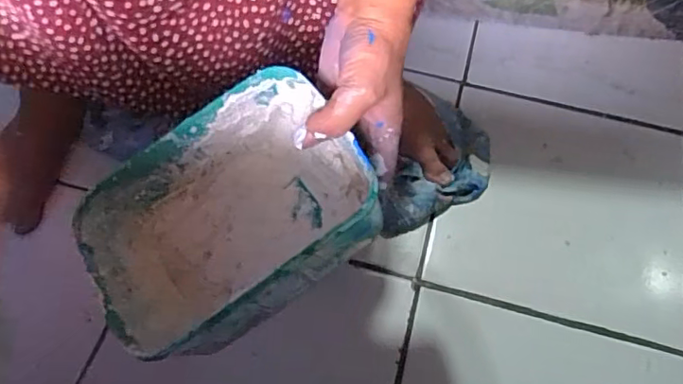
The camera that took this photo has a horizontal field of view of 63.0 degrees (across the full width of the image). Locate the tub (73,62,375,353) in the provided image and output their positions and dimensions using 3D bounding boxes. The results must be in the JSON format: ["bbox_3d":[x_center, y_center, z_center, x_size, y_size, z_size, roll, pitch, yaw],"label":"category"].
[{"bbox_3d":[-0.076,0.022,0.420,0.214,0.123,0.158,-38,53,8],"label":"tub"}]

